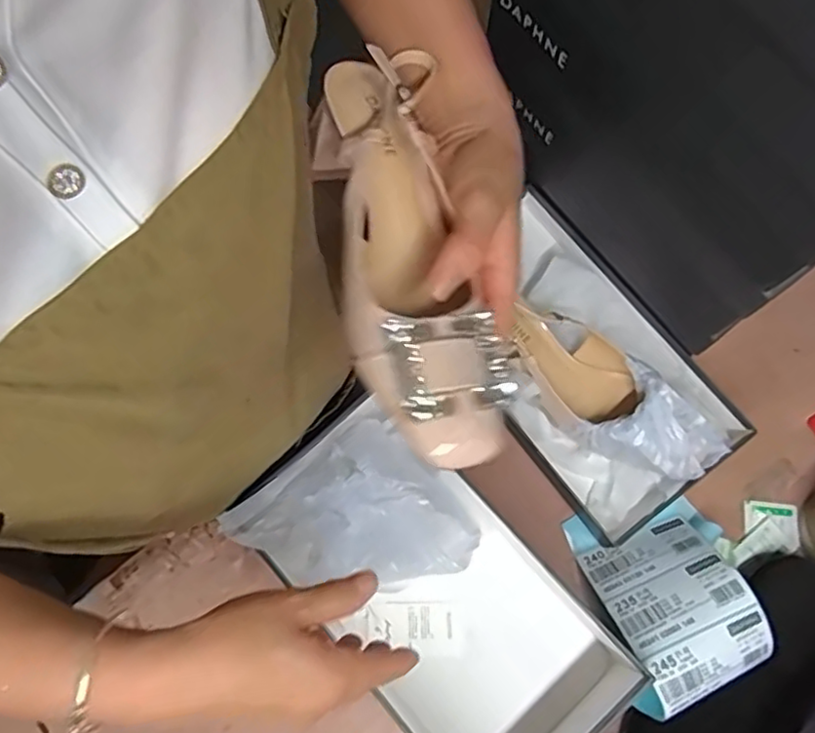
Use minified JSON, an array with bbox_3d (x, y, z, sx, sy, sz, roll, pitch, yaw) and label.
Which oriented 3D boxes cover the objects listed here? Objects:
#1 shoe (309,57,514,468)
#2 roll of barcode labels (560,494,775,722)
[{"bbox_3d":[-0.002,-0.063,0.345,0.071,0.054,0.230,-13,68,-2],"label":"shoe"},{"bbox_3d":[0.210,0.181,0.520,0.110,0.066,0.141,-17,74,-3],"label":"roll of barcode labels"}]

